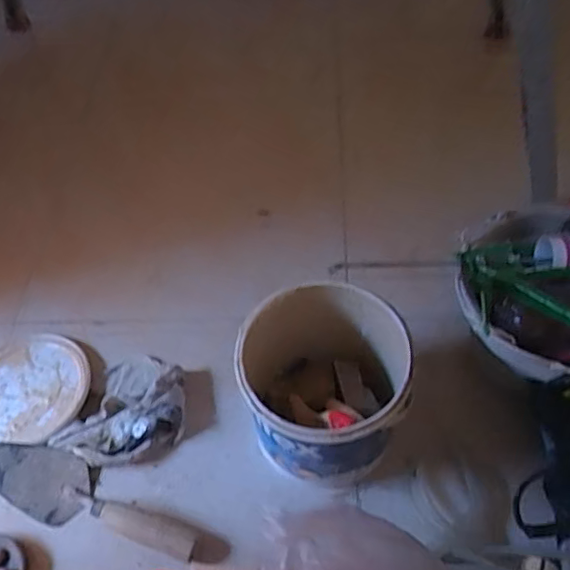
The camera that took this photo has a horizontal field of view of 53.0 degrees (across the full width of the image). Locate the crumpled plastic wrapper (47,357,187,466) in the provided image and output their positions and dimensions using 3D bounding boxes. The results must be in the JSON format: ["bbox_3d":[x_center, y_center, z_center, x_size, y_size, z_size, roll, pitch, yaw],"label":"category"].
[{"bbox_3d":[-0.197,0.161,0.734,0.135,0.042,0.153,16,57,15],"label":"crumpled plastic wrapper"}]

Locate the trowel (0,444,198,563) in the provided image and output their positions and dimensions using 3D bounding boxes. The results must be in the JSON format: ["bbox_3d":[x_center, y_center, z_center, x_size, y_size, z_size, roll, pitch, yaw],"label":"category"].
[{"bbox_3d":[-0.238,0.248,0.674,0.298,0.047,0.077,12,56,12],"label":"trowel"}]

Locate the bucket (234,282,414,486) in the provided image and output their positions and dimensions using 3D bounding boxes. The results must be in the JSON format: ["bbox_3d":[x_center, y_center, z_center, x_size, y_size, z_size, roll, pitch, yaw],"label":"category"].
[{"bbox_3d":[0.040,0.124,0.650,0.171,0.188,0.163,-2,54,3],"label":"bucket"}]

